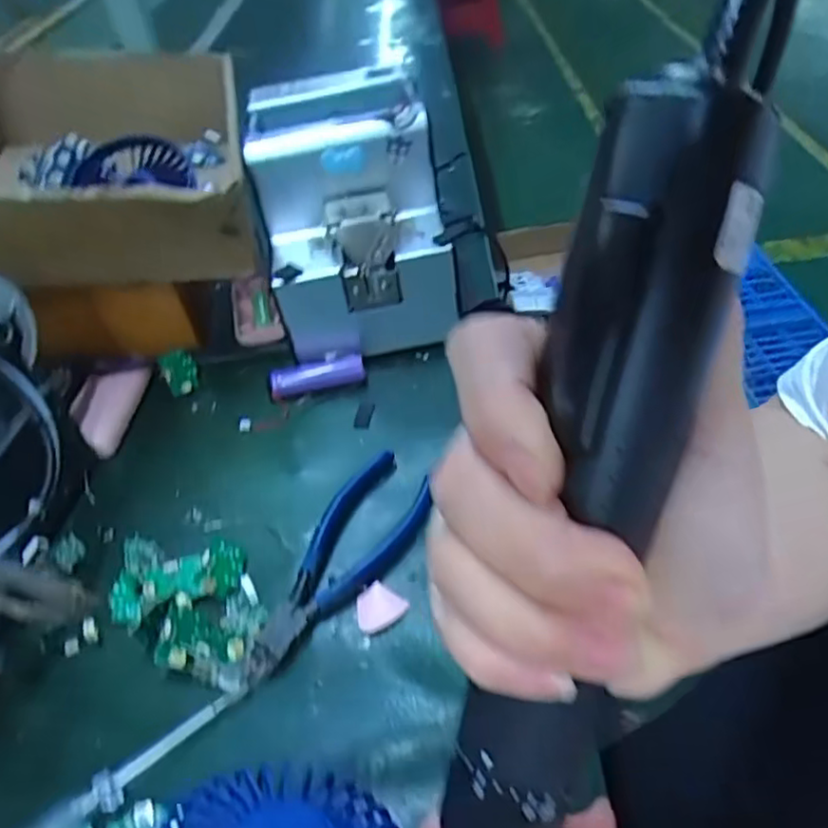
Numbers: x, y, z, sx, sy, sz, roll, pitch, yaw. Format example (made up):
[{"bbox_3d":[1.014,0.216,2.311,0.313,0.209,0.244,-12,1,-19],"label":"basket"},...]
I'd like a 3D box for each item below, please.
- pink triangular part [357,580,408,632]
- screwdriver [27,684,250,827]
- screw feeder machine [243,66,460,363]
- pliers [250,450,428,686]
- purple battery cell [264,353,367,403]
[{"bbox_3d":[-0.020,0.102,0.345,0.026,0.004,0.022,-38,52,-27],"label":"pink triangular part"},{"bbox_3d":[-0.137,0.166,0.289,0.137,0.011,0.017,-32,49,-23],"label":"screwdriver"},{"bbox_3d":[-0.047,-0.149,0.499,0.124,0.153,0.166,-11,44,-3],"label":"screw feeder machine"},{"bbox_3d":[-0.045,0.079,0.365,0.056,0.012,0.144,26,54,30],"label":"pliers"},{"bbox_3d":[-0.070,-0.027,0.469,0.068,0.021,0.018,-14,45,-7],"label":"purple battery cell"}]

